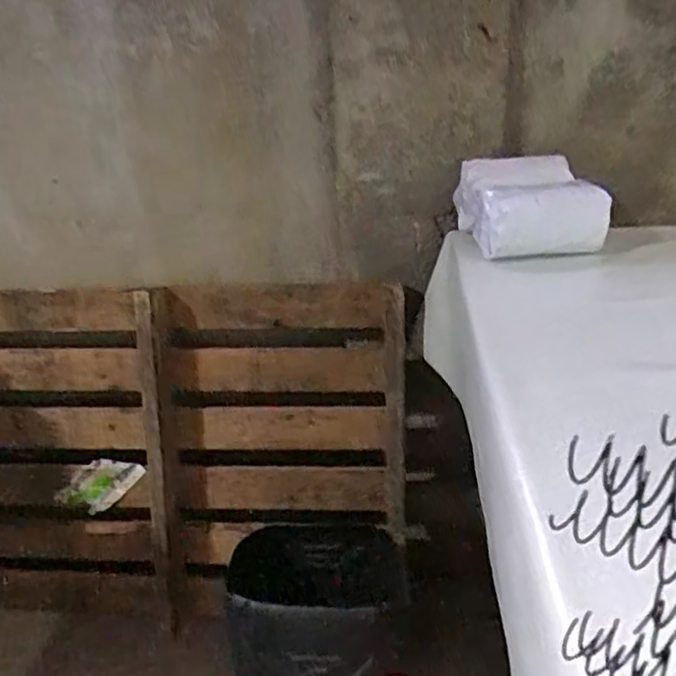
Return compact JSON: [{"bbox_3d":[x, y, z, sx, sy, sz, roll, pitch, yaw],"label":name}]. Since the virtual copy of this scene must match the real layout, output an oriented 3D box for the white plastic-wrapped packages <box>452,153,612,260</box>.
[{"bbox_3d":[0.312,-0.225,1.082,0.197,0.124,0.200,-5,26,-4],"label":"white plastic-wrapped packages"}]

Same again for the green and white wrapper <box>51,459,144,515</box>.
[{"bbox_3d":[-0.495,0.302,1.347,0.104,0.172,0.020,44,2,2],"label":"green and white wrapper"}]

